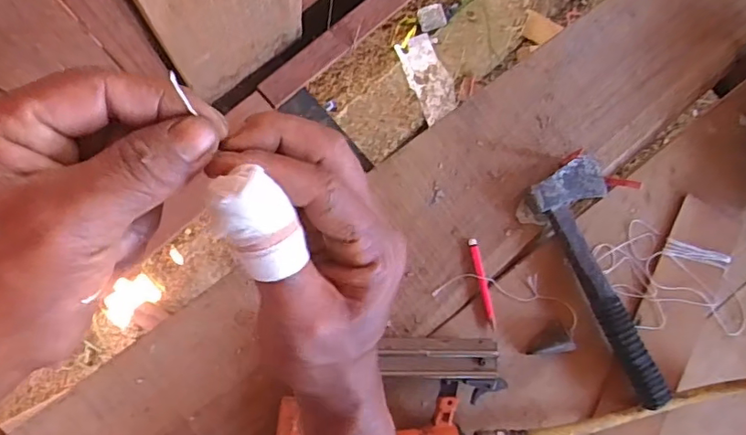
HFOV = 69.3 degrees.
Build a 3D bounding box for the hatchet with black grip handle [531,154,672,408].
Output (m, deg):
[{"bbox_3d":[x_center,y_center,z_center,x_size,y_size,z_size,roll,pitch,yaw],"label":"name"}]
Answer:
[{"bbox_3d":[0.280,0.067,0.614,0.095,0.033,0.276,-26,88,-9],"label":"hatchet with black grip handle"}]

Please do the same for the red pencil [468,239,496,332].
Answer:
[{"bbox_3d":[0.125,0.074,0.608,0.011,0.005,0.102,-13,86,-8],"label":"red pencil"}]

